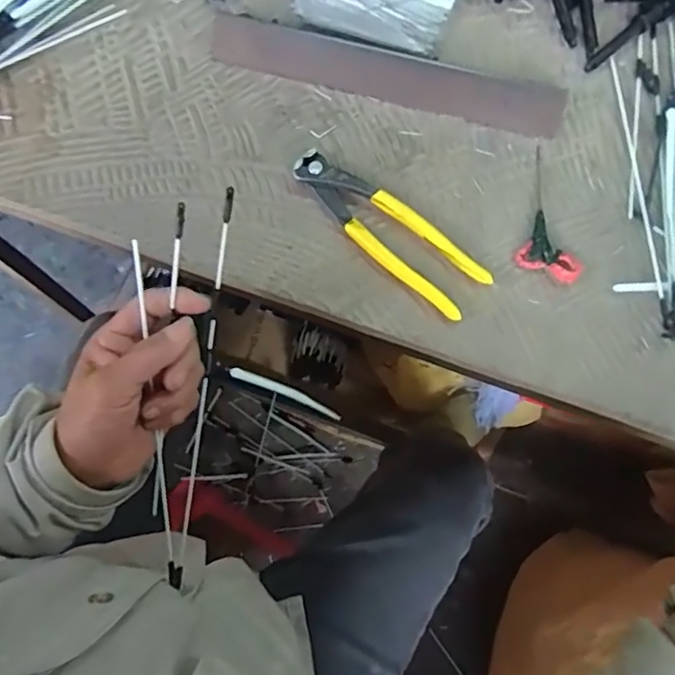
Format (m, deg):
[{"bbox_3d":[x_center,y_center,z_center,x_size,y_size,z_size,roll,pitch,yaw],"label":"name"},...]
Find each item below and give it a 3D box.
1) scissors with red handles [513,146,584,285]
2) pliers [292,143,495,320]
[{"bbox_3d":[0.161,-0.093,0.430,0.046,0.009,0.109,10,74,2],"label":"scissors with red handles"},{"bbox_3d":[0.036,-0.079,0.418,0.159,0.015,0.047,41,77,11],"label":"pliers"}]

